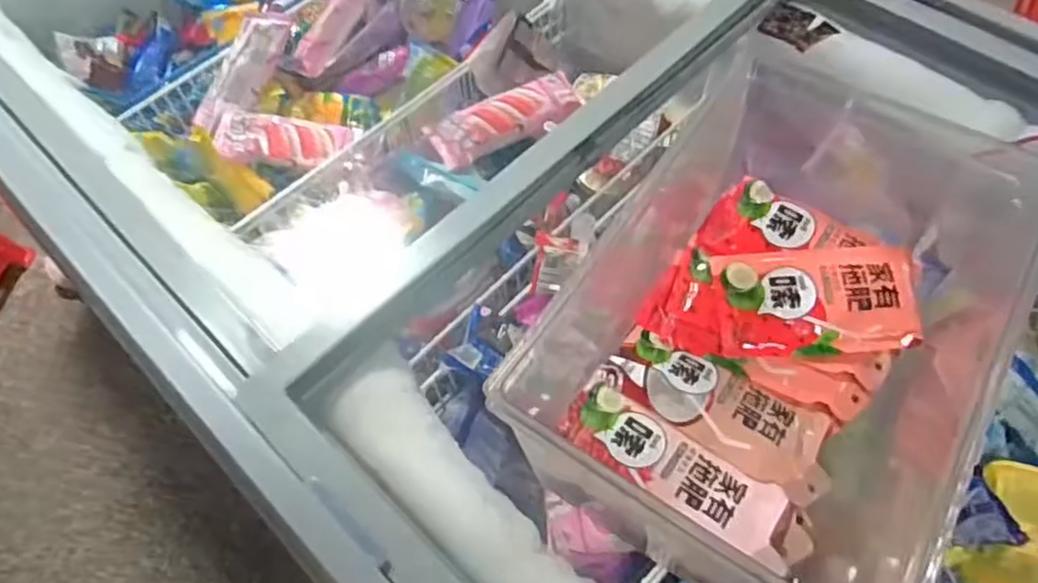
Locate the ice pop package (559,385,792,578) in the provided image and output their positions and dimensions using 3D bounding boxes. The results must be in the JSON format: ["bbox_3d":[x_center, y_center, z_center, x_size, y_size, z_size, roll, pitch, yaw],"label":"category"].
[{"bbox_3d":[0.098,0.110,0.420,0.149,0.012,0.050,29,65,19],"label":"ice pop package"}]

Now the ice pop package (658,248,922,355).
[{"bbox_3d":[0.188,0.007,0.473,0.163,0.028,0.076,2,59,4],"label":"ice pop package"}]

